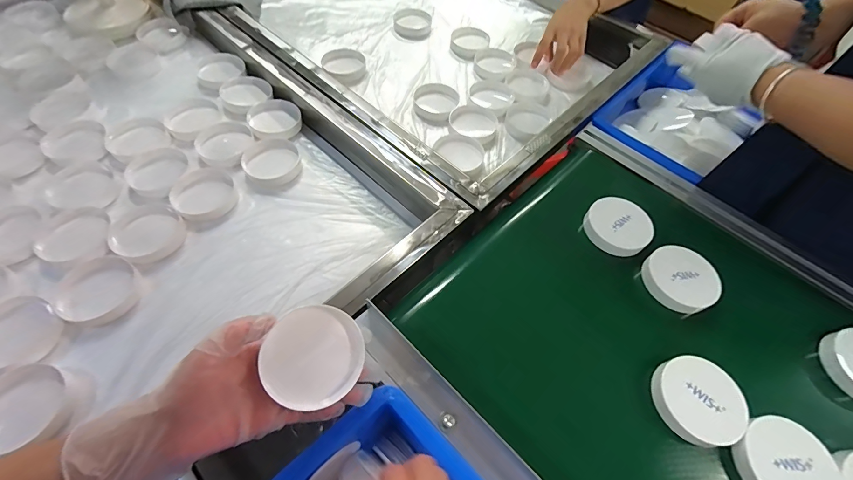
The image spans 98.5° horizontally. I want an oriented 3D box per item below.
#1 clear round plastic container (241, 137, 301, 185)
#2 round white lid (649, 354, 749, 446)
[{"bbox_3d":[-0.222,-0.115,0.526,0.073,0.016,0.084,-22,62,-18],"label":"clear round plastic container"},{"bbox_3d":[0.259,0.152,0.351,0.074,0.016,0.075,2,57,-4],"label":"round white lid"}]

